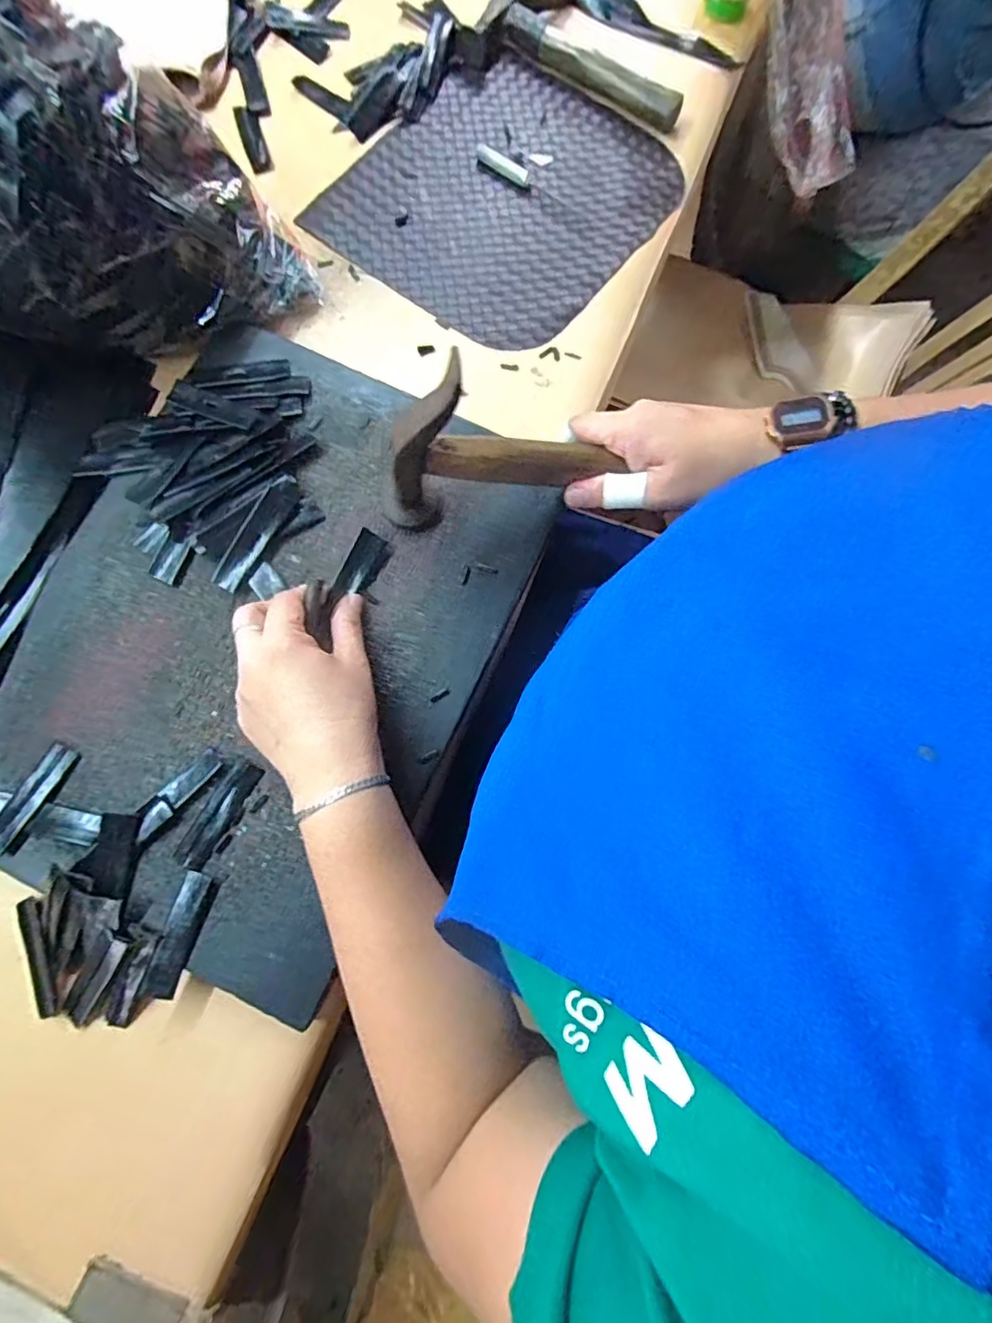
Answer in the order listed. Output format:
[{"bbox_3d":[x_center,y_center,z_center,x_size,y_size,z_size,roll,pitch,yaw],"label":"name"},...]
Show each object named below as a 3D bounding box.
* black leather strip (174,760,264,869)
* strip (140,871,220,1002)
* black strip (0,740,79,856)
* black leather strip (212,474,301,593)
[{"bbox_3d":[-0.174,0.095,0.349,0.020,0.004,0.070,29,79,5],"label":"black leather strip"},{"bbox_3d":[-0.189,0.164,0.333,0.021,0.006,0.070,17,78,2],"label":"strip"},{"bbox_3d":[-0.290,0.085,0.348,0.020,0.004,0.071,29,74,6],"label":"black strip"},{"bbox_3d":[-0.162,-0.088,0.380,0.020,0.007,0.088,34,82,-15],"label":"black leather strip"}]

